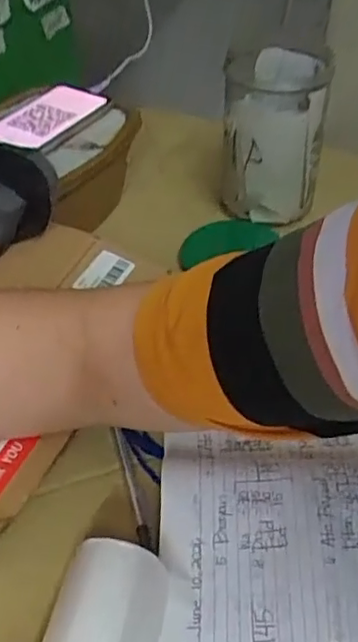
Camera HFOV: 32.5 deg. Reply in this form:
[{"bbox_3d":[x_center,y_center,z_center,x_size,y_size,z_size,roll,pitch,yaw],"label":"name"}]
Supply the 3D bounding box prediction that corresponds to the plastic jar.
[{"bbox_3d":[0.091,-0.183,0.607,0.100,0.145,0.086,6,42,7],"label":"plastic jar"}]

